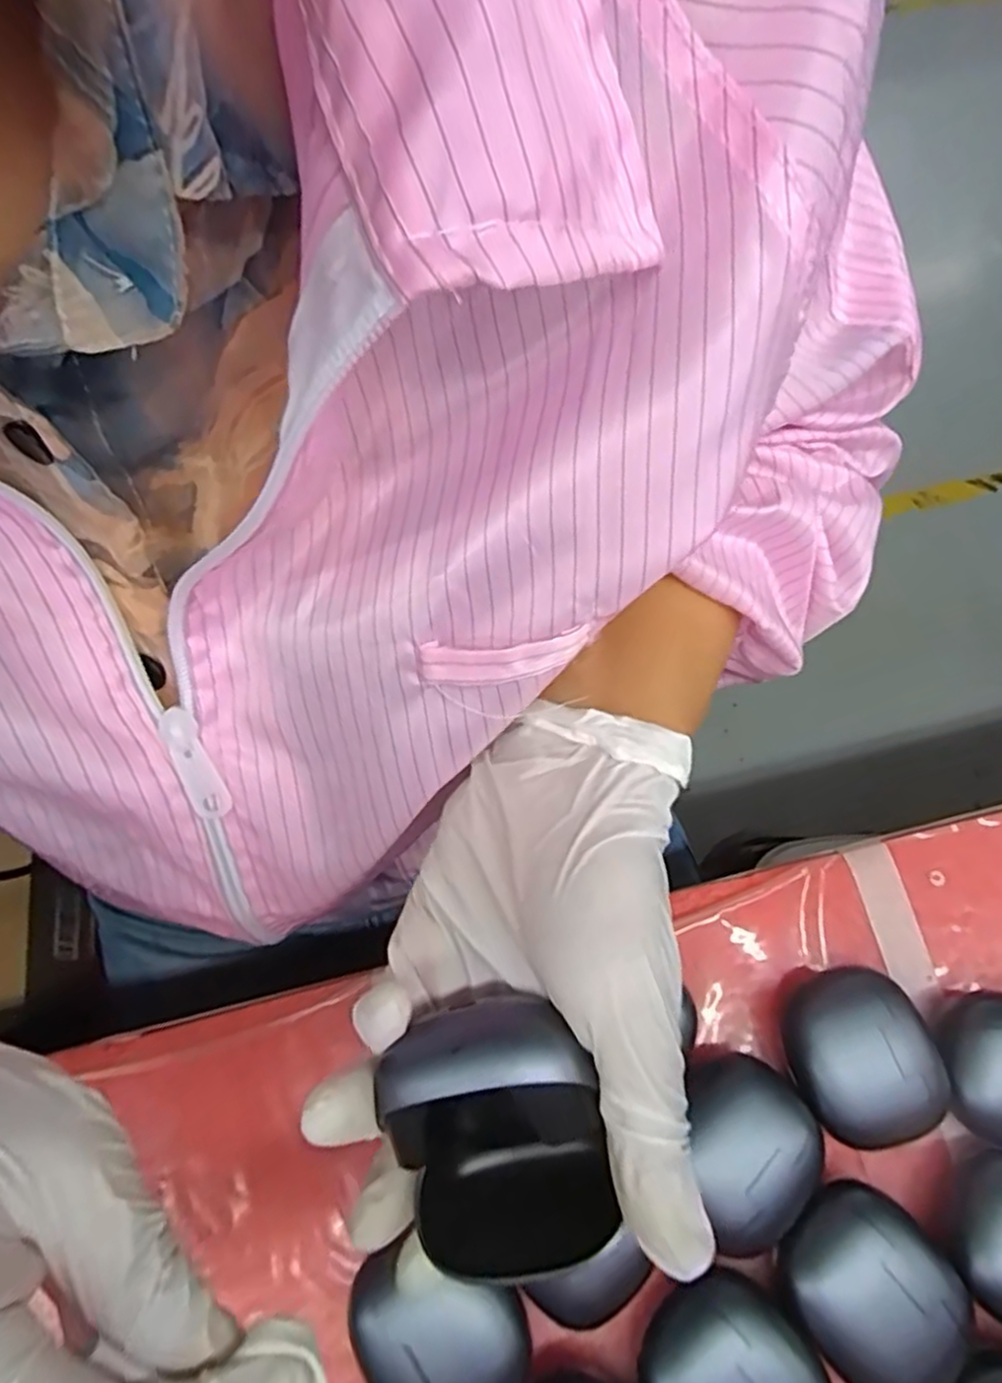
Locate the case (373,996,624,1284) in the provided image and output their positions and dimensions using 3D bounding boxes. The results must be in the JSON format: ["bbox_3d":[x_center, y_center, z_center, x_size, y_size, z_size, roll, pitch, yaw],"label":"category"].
[{"bbox_3d":[-0.002,0.115,0.186,0.051,0.048,0.063,-9,69,-4],"label":"case"}]

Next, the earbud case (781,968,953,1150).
[{"bbox_3d":[0.130,0.134,0.262,0.047,0.033,0.056,-15,69,-6],"label":"earbud case"}]

